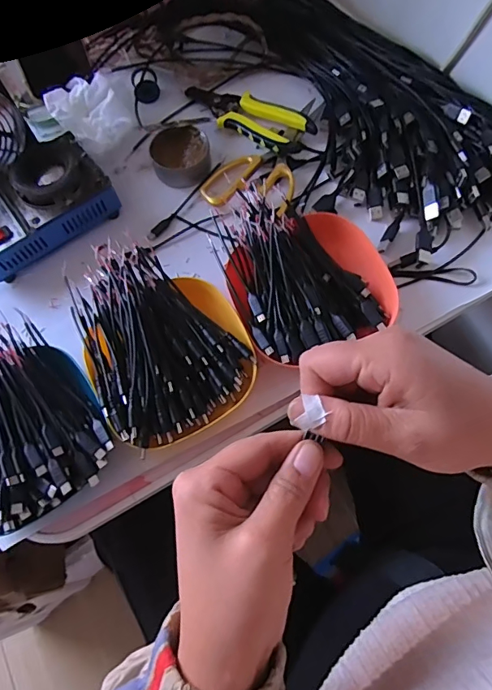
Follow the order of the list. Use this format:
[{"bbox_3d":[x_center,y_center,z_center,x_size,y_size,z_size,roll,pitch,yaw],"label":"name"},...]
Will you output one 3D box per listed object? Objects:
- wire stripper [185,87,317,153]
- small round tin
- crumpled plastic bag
[{"bbox_3d":[-0.001,-0.261,0.522,0.165,0.022,0.055,33,74,15],"label":"wire stripper"},{"bbox_3d":[-0.070,-0.205,0.502,0.061,0.032,0.054,-26,69,-6],"label":"small round tin"},{"bbox_3d":[-0.172,-0.259,0.518,0.073,0.053,0.106,-39,71,-11],"label":"crumpled plastic bag"}]

